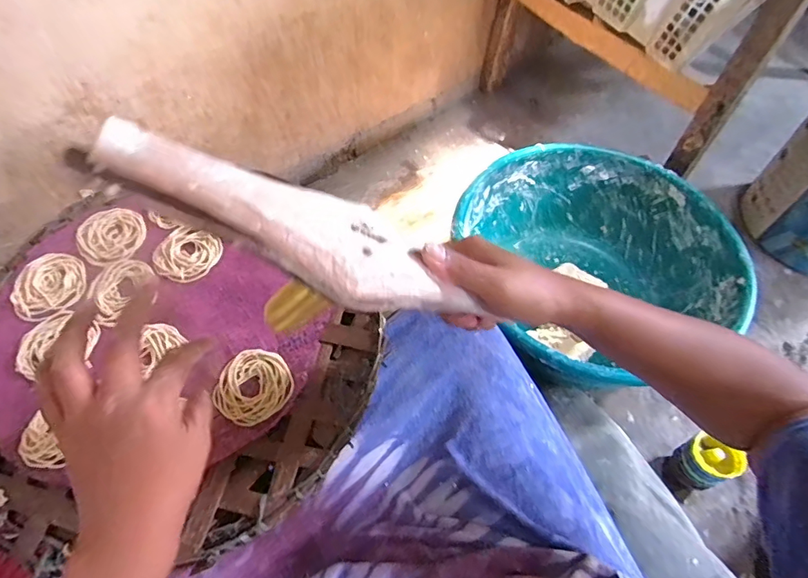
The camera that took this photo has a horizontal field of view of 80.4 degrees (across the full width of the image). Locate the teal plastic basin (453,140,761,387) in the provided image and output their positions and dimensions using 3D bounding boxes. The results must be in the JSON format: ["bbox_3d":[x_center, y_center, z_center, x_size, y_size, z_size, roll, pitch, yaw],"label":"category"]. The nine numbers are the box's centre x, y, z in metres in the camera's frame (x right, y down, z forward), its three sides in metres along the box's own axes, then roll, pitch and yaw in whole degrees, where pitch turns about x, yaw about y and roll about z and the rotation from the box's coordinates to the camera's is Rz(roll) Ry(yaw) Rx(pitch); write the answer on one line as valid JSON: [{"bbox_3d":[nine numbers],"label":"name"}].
[{"bbox_3d":[0.284,-0.042,0.781,0.382,0.173,0.380,2,58,-3],"label":"teal plastic basin"}]

